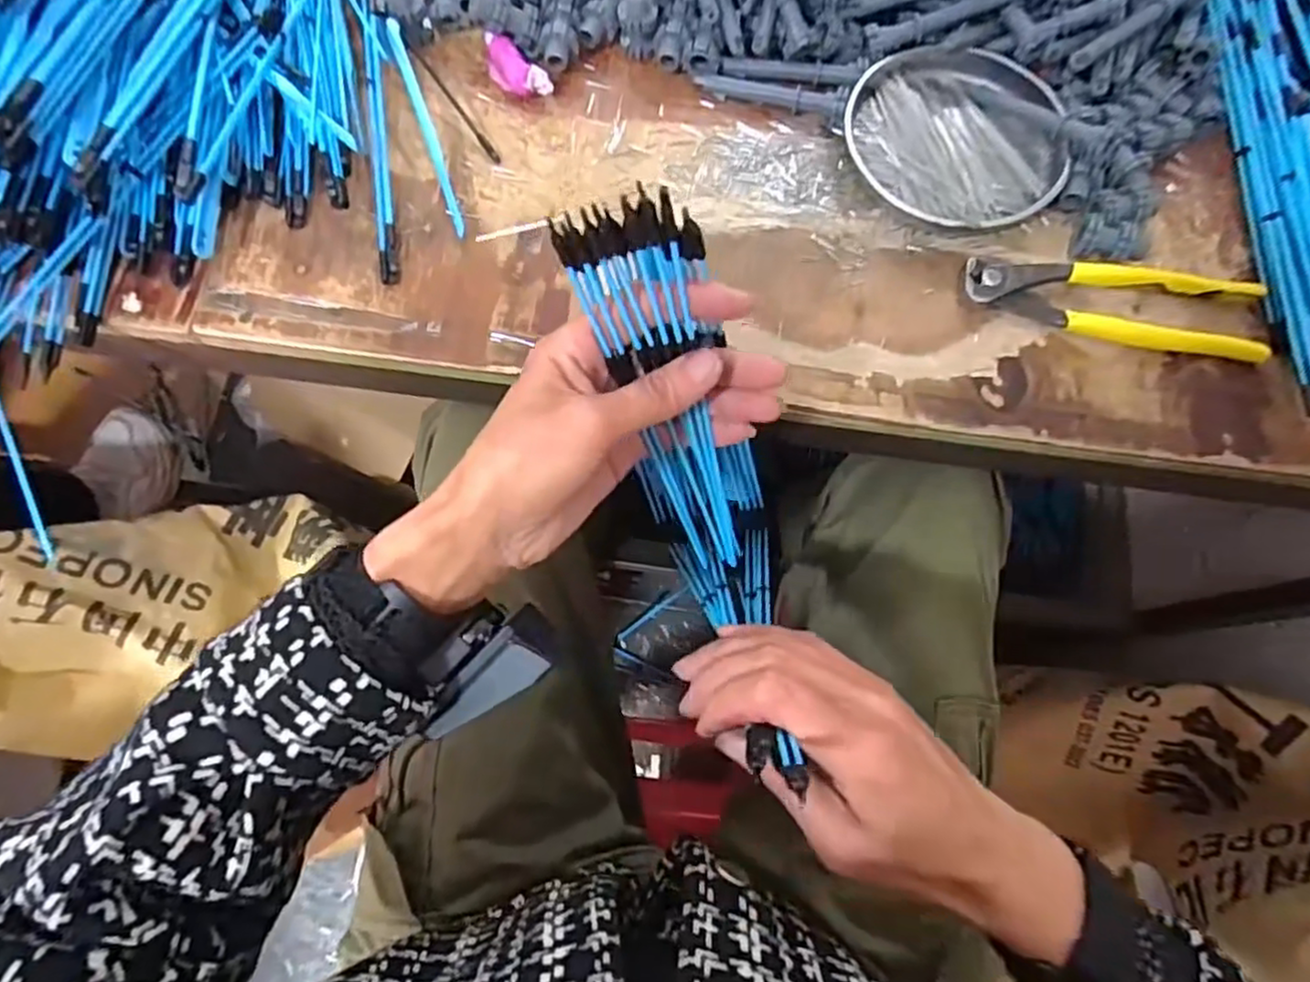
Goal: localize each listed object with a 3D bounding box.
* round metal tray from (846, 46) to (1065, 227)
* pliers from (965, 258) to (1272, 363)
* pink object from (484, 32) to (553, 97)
[{"bbox_3d":[0.182,-0.213,0.418,0.126,0.024,0.122,0,74,-1],"label":"round metal tray"},{"bbox_3d":[0.255,-0.105,0.390,0.160,0.014,0.045,9,74,1],"label":"pliers"},{"bbox_3d":[-0.089,-0.262,0.429,0.021,0.017,0.058,-40,78,-11],"label":"pink object"}]

